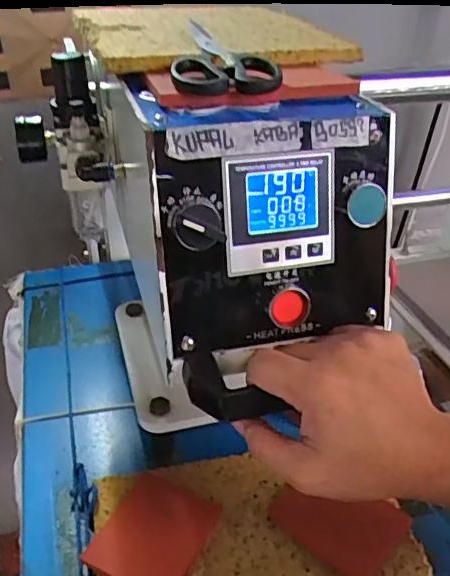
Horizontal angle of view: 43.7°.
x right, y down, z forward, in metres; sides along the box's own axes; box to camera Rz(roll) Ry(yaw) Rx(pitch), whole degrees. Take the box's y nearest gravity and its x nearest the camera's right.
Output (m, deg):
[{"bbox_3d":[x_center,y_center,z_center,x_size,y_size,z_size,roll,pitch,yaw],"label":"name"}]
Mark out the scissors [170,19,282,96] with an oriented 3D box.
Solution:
[{"bbox_3d":[0.003,-0.162,0.392,0.067,0.017,0.150,2,32,2],"label":"scissors"}]

